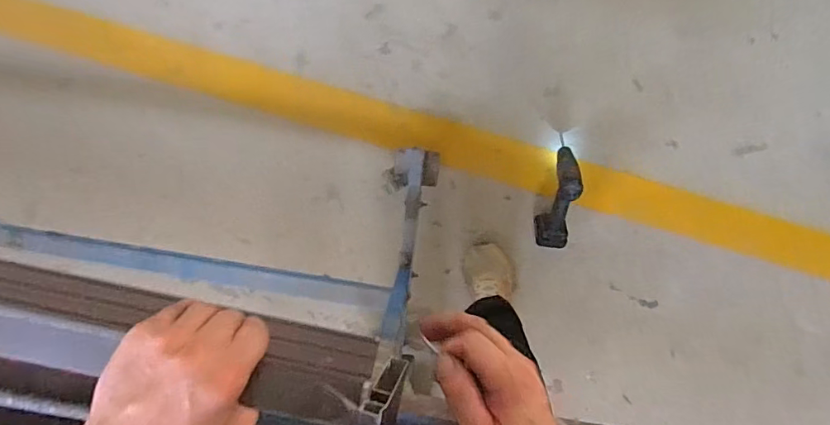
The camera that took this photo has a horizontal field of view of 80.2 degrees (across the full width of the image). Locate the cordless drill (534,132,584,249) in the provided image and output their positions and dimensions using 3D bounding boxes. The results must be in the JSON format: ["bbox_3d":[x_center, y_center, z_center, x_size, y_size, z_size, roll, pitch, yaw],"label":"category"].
[{"bbox_3d":[0.337,-0.046,1.170,0.068,0.149,0.258,4,97,2],"label":"cordless drill"}]

